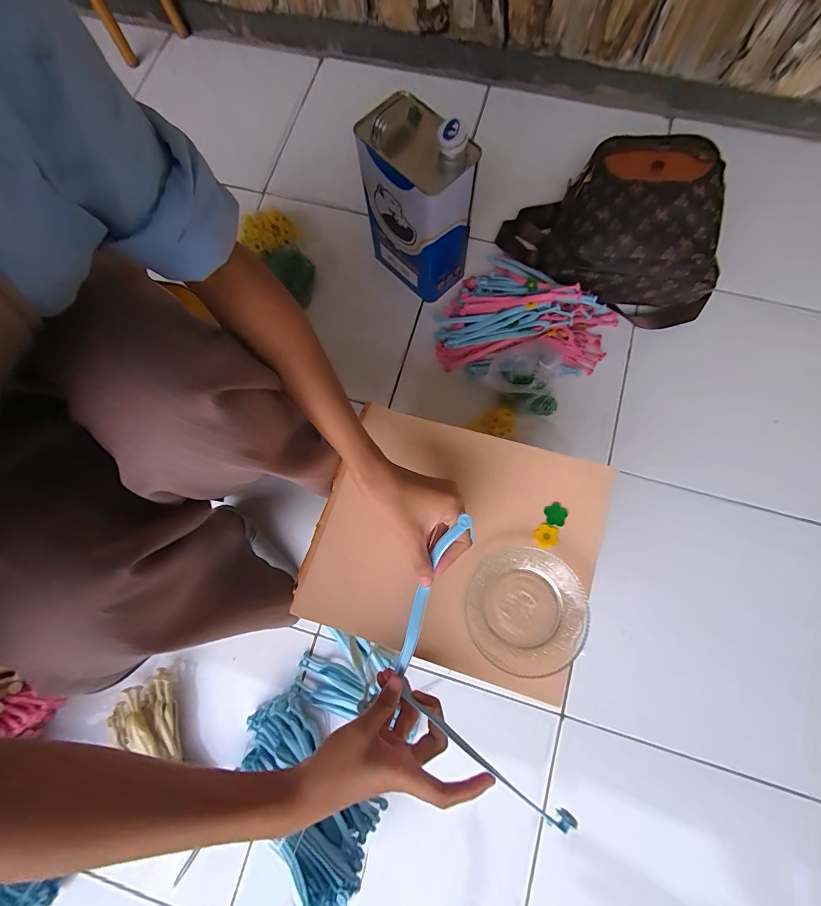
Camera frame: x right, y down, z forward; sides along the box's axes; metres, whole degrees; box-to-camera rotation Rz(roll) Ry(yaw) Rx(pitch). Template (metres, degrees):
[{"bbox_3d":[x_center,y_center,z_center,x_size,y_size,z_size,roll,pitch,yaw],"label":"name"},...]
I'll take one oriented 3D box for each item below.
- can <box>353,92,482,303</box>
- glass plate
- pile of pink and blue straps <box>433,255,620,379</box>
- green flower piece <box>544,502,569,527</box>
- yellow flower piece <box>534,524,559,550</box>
[{"bbox_3d":[0.011,-0.403,0.606,0.169,0.253,0.101,43,82,10],"label":"can"},{"bbox_3d":[0.113,0.155,0.368,0.113,0.018,0.110,0,78,2],"label":"glass plate"},{"bbox_3d":[0.211,-0.239,0.648,0.307,0.101,0.205,13,78,4],"label":"pile of pink and blue straps"},{"bbox_3d":[0.153,0.065,0.390,0.023,0.004,0.023,0,78,2],"label":"green flower piece"},{"bbox_3d":[0.144,0.087,0.390,0.024,0.004,0.023,0,78,2],"label":"yellow flower piece"}]

